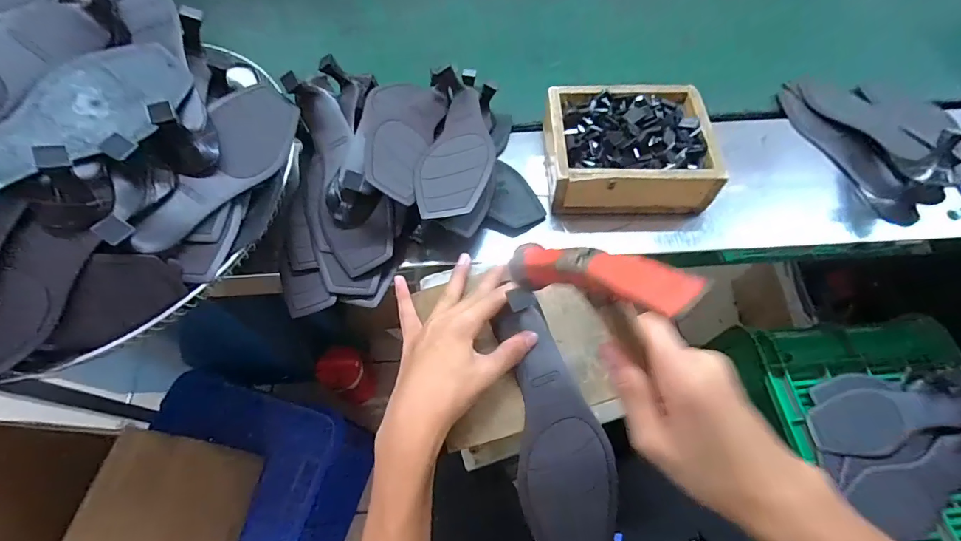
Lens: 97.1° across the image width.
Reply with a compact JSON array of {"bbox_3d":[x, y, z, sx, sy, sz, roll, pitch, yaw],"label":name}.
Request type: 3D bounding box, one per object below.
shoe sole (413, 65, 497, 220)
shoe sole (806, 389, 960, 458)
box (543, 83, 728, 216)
[{"bbox_3d":[-0.027,-0.151,0.499,0.081,0.058,0.255,-1,61,1],"label":"shoe sole"},{"bbox_3d":[0.564,0.202,0.577,0.213,0.025,0.077,-6,61,-1],"label":"shoe sole"},{"bbox_3d":[0.168,-0.146,0.502,0.185,0.055,0.155,-2,61,1],"label":"box"}]

